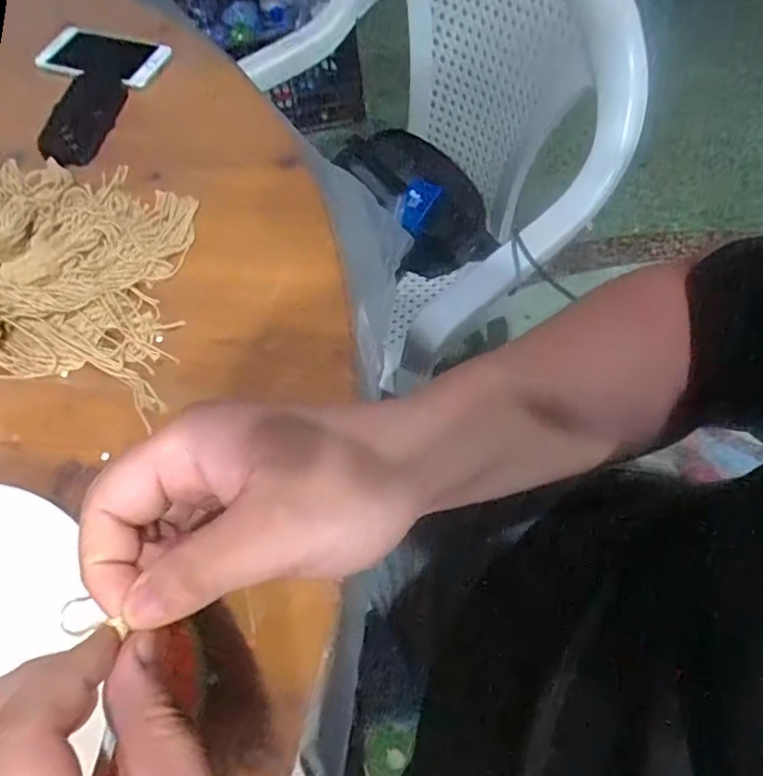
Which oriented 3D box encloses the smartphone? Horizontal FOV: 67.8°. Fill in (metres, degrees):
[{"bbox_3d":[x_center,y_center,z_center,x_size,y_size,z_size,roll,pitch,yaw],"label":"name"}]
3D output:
[{"bbox_3d":[-0.273,-0.330,0.564,0.134,0.015,0.063,14,65,8],"label":"smartphone"}]

